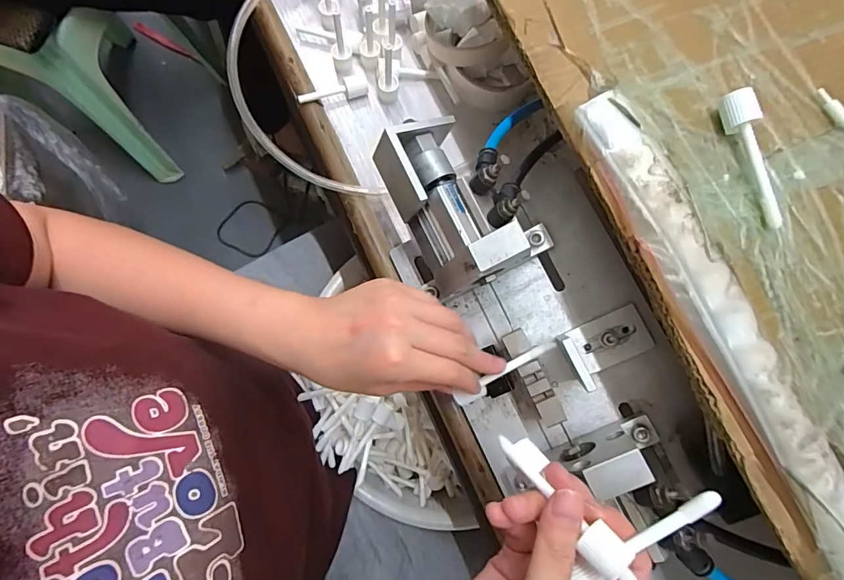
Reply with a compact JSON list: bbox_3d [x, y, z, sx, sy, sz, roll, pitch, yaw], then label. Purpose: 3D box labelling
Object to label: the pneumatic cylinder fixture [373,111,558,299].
[{"bbox_3d":[0.025,-0.067,0.322,0.092,0.076,0.130,-30,82,-8],"label":"pneumatic cylinder fixture"}]

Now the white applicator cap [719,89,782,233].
[{"bbox_3d":[0.196,-0.077,0.253,0.017,0.021,0.079,-19,78,-6],"label":"white applicator cap"}]

